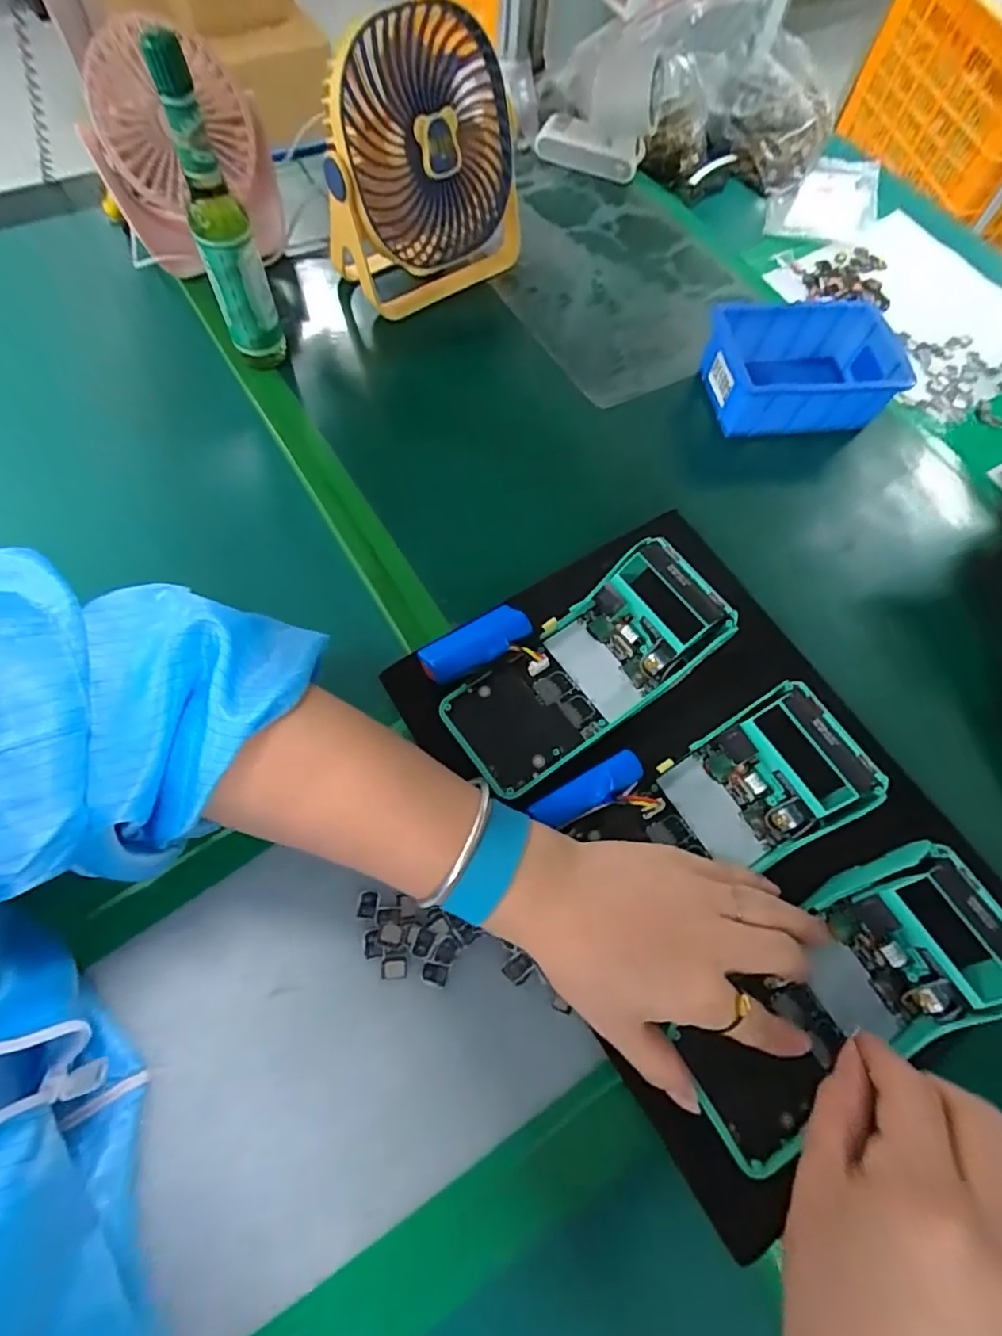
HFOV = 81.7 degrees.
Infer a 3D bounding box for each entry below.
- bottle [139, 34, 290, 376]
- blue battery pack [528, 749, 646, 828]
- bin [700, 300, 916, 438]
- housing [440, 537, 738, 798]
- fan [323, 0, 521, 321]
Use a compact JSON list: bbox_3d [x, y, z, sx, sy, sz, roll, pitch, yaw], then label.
[{"bbox_3d":[-0.190,-0.293,0.391,0.039,0.194,0.039,-20,72,-14],"label":"bottle"},{"bbox_3d":[0.048,0.069,0.318,0.065,0.017,0.020,-27,74,-16],"label":"blue battery pack"},{"bbox_3d":[0.251,-0.246,0.487,0.147,0.059,0.099,-4,69,-9],"label":"bin"},{"bbox_3d":[0.046,-0.003,0.339,0.160,0.056,0.083,-32,75,-18],"label":"housing"},{"bbox_3d":[-0.064,-0.397,0.471,0.167,0.182,0.081,-34,76,-18],"label":"fan"}]

